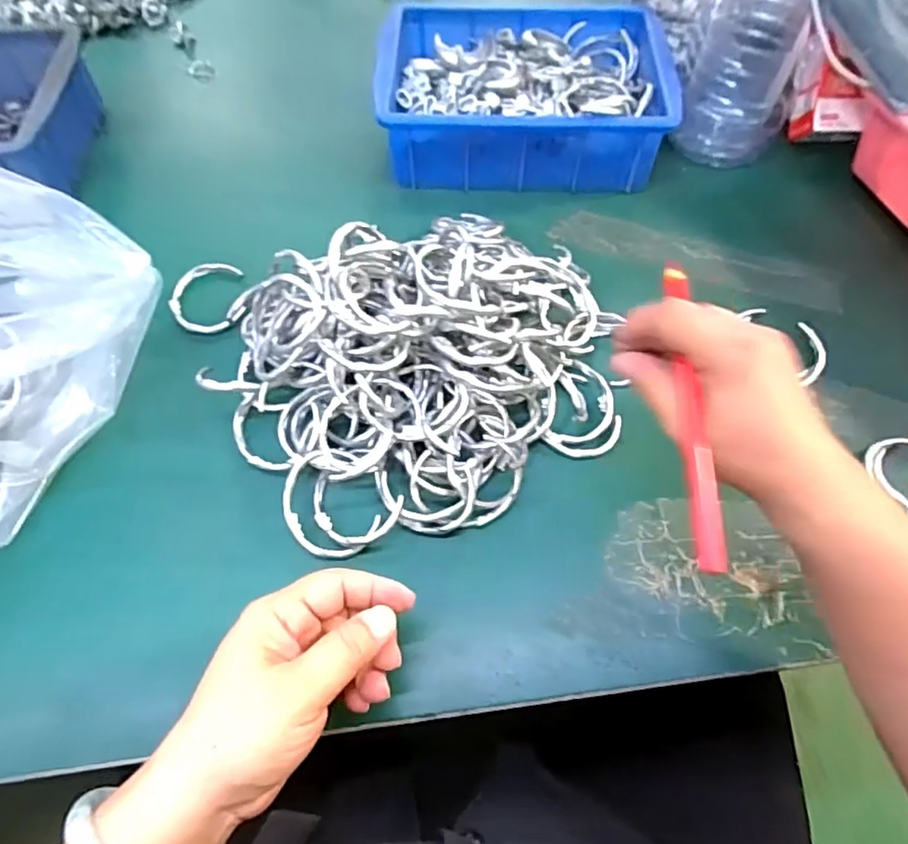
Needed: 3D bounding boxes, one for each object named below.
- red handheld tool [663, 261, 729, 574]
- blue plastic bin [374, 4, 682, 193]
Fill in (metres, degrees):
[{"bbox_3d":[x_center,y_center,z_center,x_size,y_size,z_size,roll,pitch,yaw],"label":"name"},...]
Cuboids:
[{"bbox_3d":[0.114,-0.011,0.280,0.013,0.010,0.159,2,67,1],"label":"red handheld tool"},{"bbox_3d":[0.059,-0.295,0.533,0.246,0.080,0.179,3,59,1],"label":"blue plastic bin"}]

